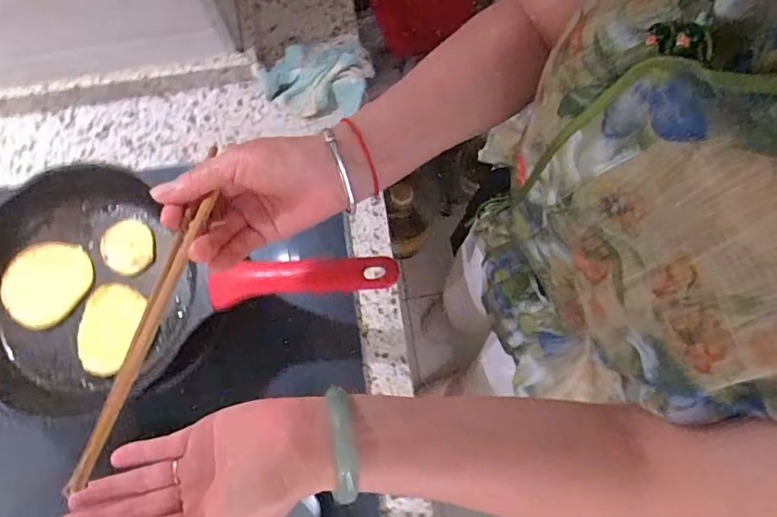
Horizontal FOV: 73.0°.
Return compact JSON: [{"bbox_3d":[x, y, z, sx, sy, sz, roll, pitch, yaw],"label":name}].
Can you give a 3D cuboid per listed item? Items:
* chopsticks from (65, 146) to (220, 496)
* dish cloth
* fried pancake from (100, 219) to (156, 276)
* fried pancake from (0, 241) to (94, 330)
[{"bbox_3d":[-0.142,0.024,0.329,0.016,0.008,0.222,12,64,3],"label":"chopsticks"},{"bbox_3d":[-0.093,-0.241,0.686,0.141,0.036,0.110,-18,78,-3],"label":"dish cloth"},{"bbox_3d":[-0.280,-0.013,0.566,0.051,0.013,0.064,-21,78,-4],"label":"fried pancake"},{"bbox_3d":[-0.361,0.026,0.559,0.083,0.015,0.093,29,79,6],"label":"fried pancake"}]

